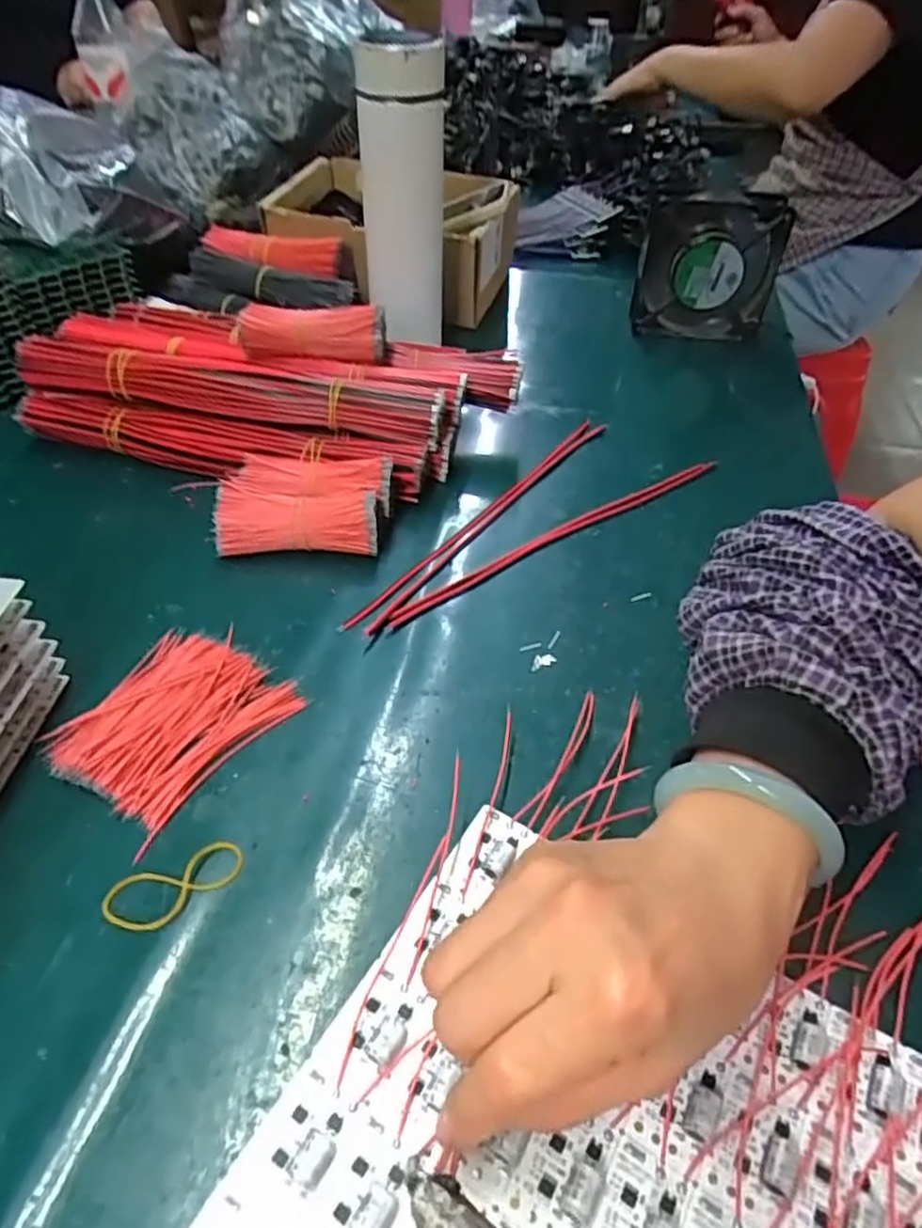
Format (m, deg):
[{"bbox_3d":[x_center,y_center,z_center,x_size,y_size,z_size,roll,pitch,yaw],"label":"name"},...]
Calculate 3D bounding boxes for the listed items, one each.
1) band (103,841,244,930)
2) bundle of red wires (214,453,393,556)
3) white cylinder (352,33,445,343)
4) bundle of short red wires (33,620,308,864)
[{"bbox_3d":[-0.118,0.113,0.293,0.055,0.004,0.026,-18,48,-19],"label":"band"},{"bbox_3d":[-0.099,-0.069,0.454,0.105,0.040,0.063,1,44,-1],"label":"bundle of red wires"},{"bbox_3d":[-0.049,-0.353,0.611,0.070,0.222,0.075,-3,45,-5],"label":"white cylinder"},{"bbox_3d":[-0.144,0.050,0.352,0.088,0.012,0.101,28,50,24],"label":"bundle of short red wires"}]

